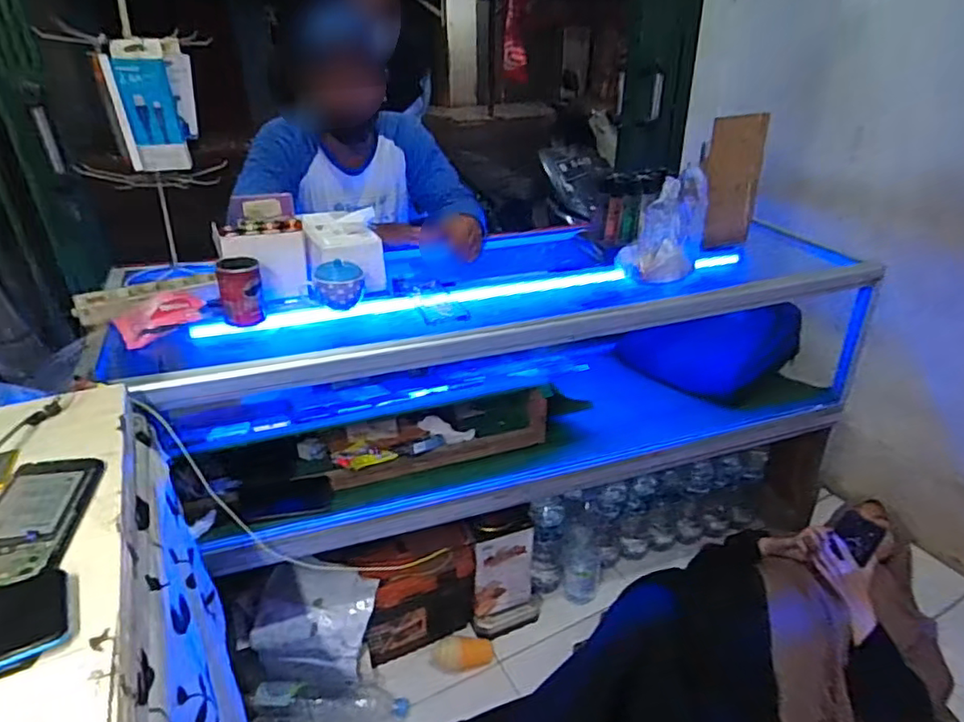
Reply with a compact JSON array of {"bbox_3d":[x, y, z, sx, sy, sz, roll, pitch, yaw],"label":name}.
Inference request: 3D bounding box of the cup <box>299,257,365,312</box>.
[{"bbox_3d":[-0.261,-0.135,1.074,0.106,0.070,0.082,-7,29,-13],"label":"cup"}]

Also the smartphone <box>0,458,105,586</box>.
[{"bbox_3d":[-0.407,0.136,0.549,0.082,0.011,0.166,-7,29,-12],"label":"smartphone"}]

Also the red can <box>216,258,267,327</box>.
[{"bbox_3d":[-0.402,-0.115,1.021,0.069,0.102,0.073,-12,30,-22],"label":"red can"}]

